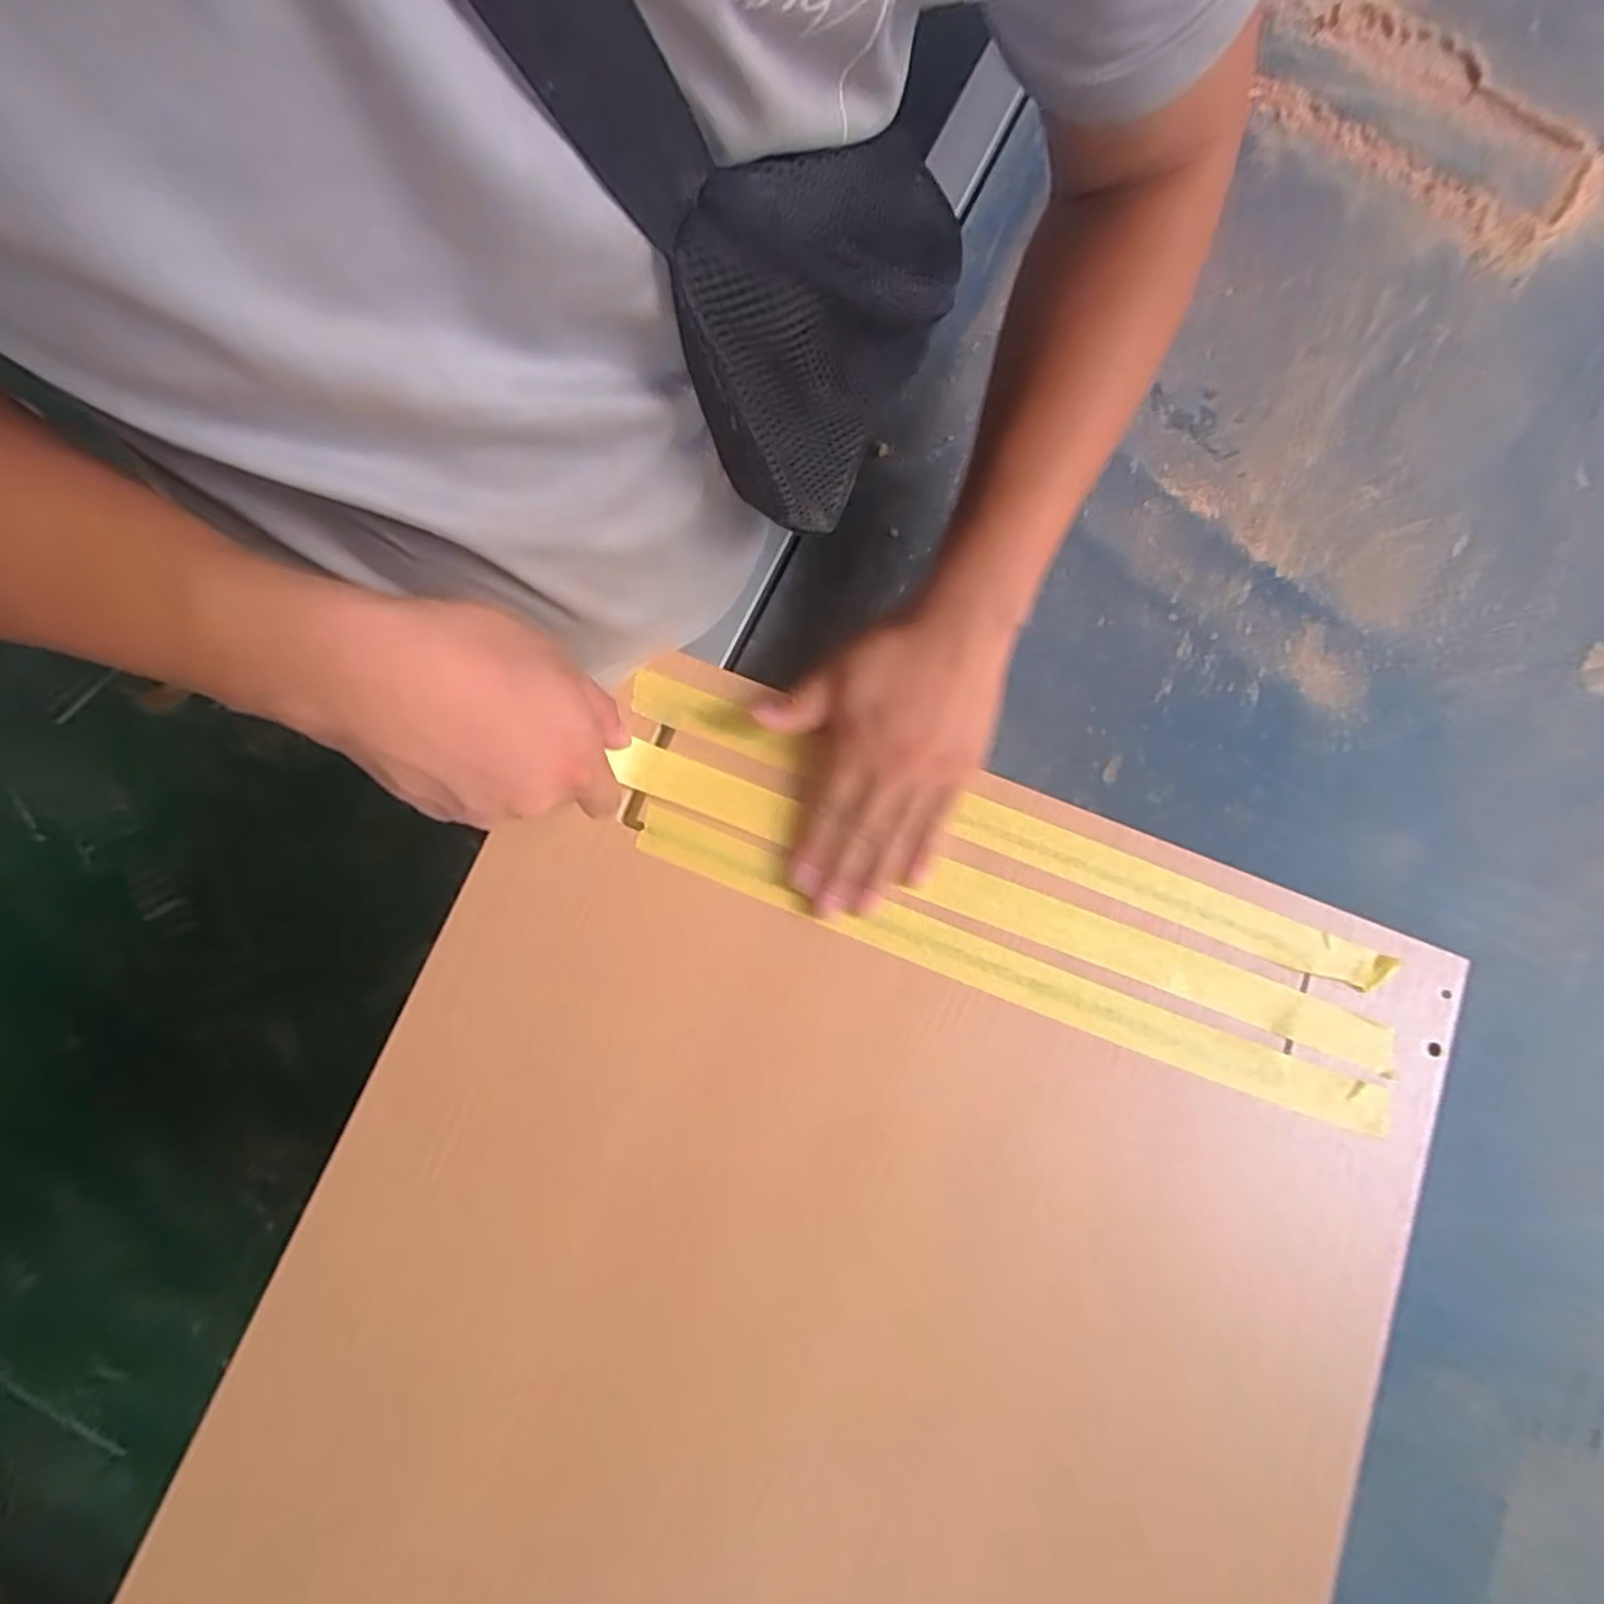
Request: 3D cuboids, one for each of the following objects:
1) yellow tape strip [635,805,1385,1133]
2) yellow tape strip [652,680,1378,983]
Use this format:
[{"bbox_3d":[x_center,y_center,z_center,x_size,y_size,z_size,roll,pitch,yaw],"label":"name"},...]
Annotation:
[{"bbox_3d":[0.111,0.091,0.390,0.434,0.008,0.027,21,80,3],"label":"yellow tape strip"},{"bbox_3d":[0.115,0.015,0.404,0.456,0.008,0.026,21,84,3],"label":"yellow tape strip"}]

